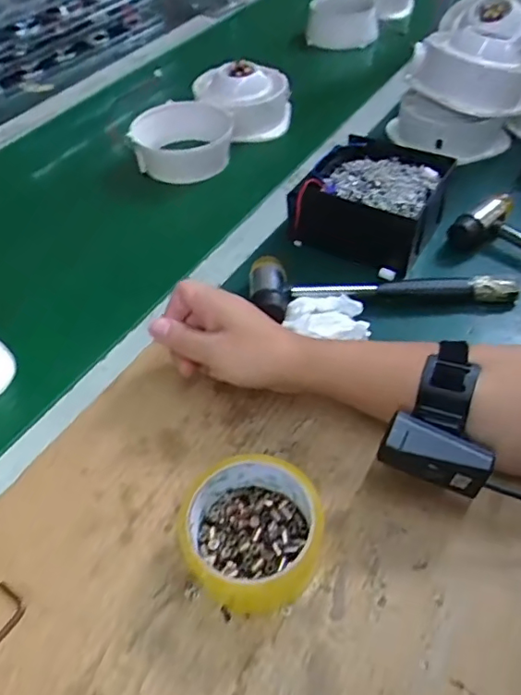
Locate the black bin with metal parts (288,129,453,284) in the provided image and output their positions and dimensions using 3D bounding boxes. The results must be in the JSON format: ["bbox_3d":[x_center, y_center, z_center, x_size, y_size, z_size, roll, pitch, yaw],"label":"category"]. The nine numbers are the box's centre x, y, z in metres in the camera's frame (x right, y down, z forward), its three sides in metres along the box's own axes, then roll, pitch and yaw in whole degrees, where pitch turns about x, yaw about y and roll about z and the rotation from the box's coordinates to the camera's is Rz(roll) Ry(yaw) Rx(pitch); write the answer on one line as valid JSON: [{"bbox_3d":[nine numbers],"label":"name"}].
[{"bbox_3d":[0.117,-0.154,0.582,0.138,0.066,0.140,26,54,23],"label":"black bin with metal parts"}]

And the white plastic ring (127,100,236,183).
[{"bbox_3d":[-0.107,-0.275,0.733,0.138,0.064,0.133,-1,50,1],"label":"white plastic ring"}]

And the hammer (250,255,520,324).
[{"bbox_3d":[0.114,-0.063,0.527,0.246,0.032,0.076,-6,49,-4],"label":"hammer"}]

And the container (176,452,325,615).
[{"bbox_3d":[-0.006,0.121,0.364,0.089,0.043,0.088,-1,49,1],"label":"container"}]

